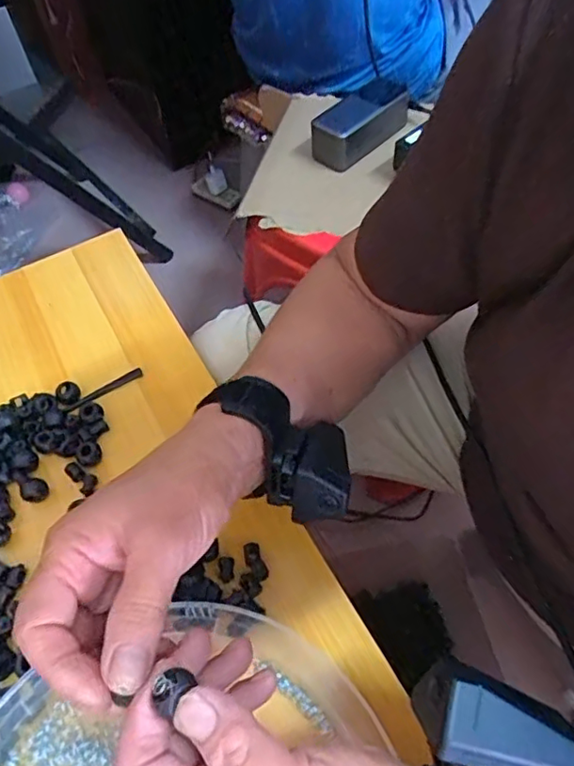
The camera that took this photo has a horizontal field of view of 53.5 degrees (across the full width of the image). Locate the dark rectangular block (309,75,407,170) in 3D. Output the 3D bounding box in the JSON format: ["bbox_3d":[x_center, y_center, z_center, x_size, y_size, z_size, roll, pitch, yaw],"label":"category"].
[{"bbox_3d":[0.091,-0.324,0.703,0.134,0.053,0.059,-41,64,-11],"label":"dark rectangular block"}]

